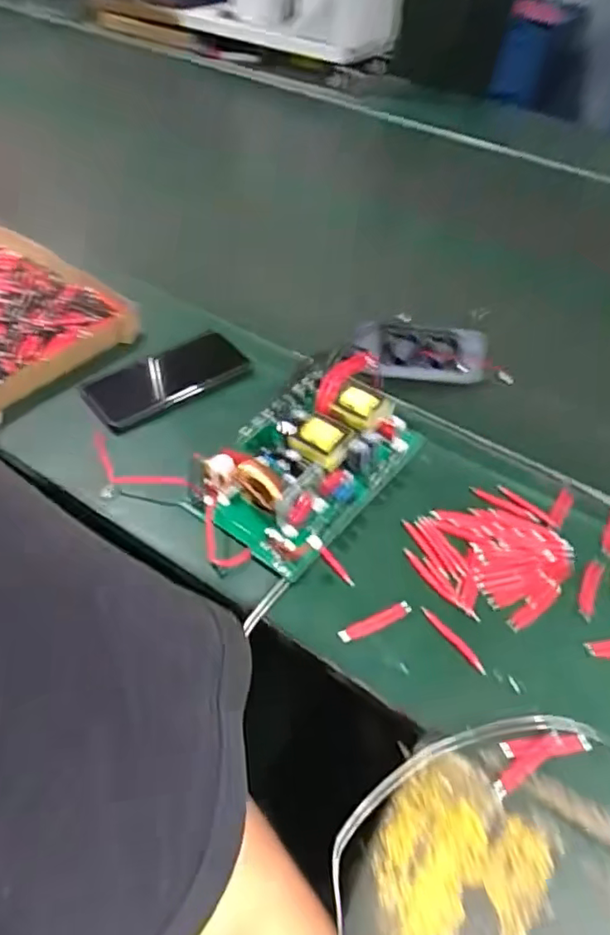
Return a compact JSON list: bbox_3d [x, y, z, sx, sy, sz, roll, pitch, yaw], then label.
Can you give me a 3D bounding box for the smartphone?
[{"bbox_3d":[-0.147,-0.094,0.608,0.158,0.010,0.083,-32,57,-23],"label":"smartphone"}]

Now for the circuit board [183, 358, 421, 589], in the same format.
[{"bbox_3d":[0.004,-0.014,0.526,0.139,0.038,0.239,32,54,21],"label":"circuit board"}]

